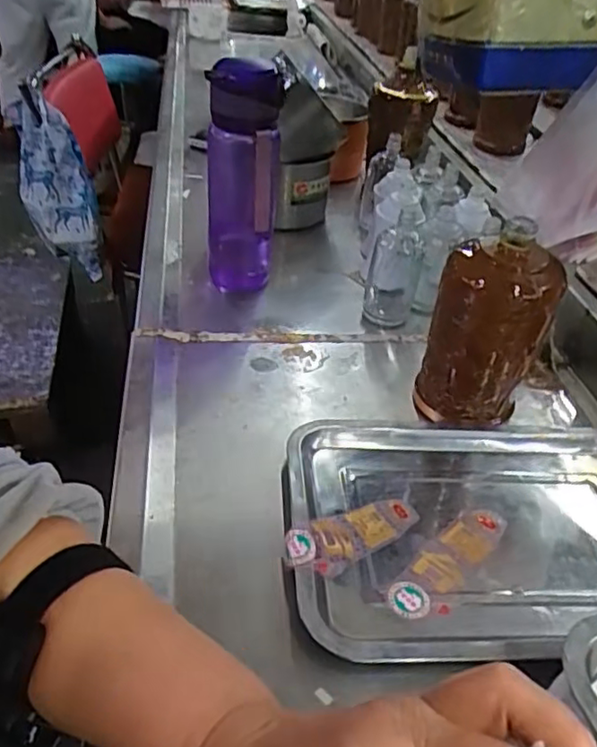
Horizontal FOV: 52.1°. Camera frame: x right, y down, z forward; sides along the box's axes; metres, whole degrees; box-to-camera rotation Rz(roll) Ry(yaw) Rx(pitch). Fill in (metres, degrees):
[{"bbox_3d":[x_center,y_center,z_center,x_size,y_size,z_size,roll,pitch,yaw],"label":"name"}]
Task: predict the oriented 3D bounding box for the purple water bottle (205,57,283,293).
[{"bbox_3d":[-0.058,-0.185,0.626,0.070,0.234,0.062,1,40,-4],"label":"purple water bottle"}]

